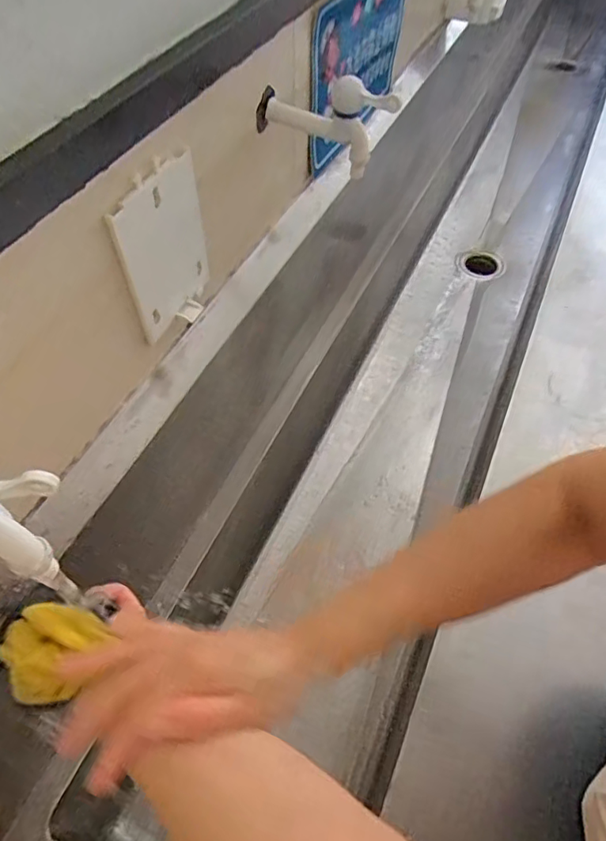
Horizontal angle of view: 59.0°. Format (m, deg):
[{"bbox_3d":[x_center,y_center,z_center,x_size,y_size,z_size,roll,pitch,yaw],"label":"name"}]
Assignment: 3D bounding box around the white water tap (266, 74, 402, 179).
[{"bbox_3d":[0.029,-0.311,0.561,0.141,0.094,0.033,25,54,17],"label":"white water tap"}]

